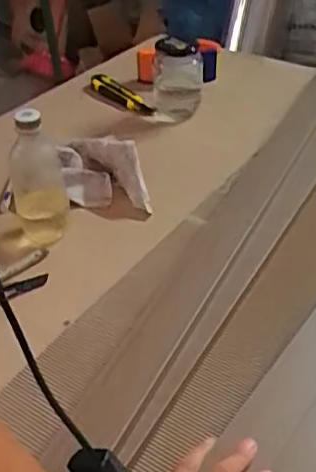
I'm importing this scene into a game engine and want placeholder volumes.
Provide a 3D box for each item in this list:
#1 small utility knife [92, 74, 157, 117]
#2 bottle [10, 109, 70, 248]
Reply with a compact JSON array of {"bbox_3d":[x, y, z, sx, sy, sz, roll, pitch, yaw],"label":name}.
[{"bbox_3d":[-0.059,-0.241,1.033,0.027,0.029,0.159,-29,44,-30],"label":"small utility knife"},{"bbox_3d":[-0.150,-0.070,0.728,0.071,0.169,0.059,-14,41,-9],"label":"bottle"}]

